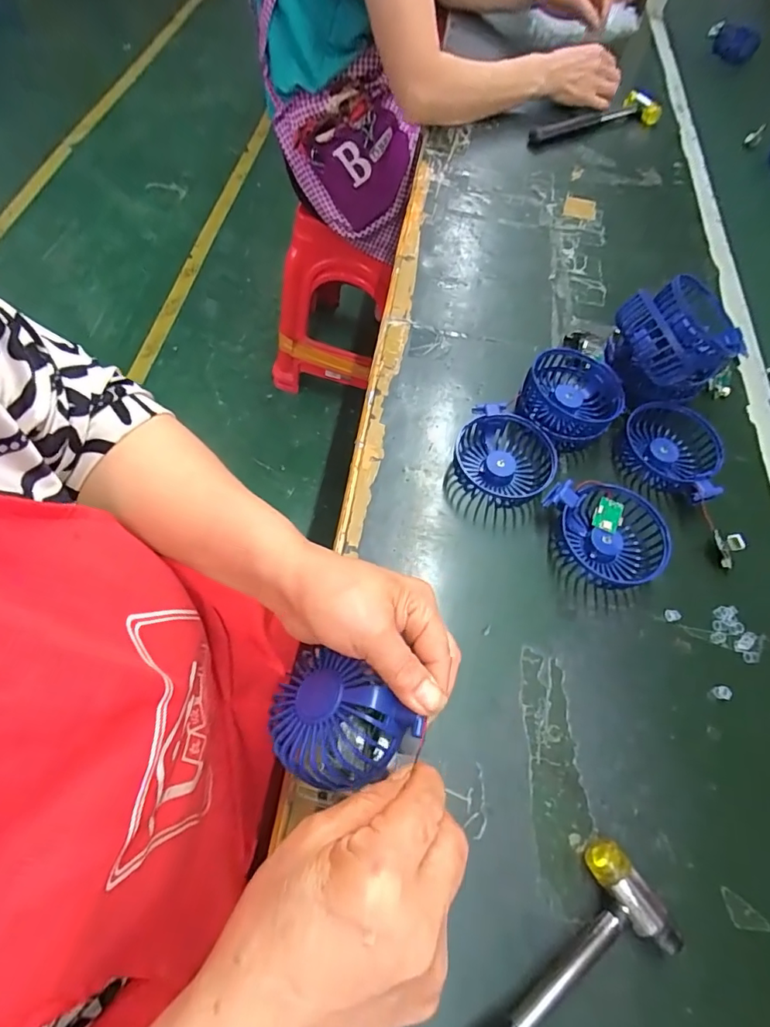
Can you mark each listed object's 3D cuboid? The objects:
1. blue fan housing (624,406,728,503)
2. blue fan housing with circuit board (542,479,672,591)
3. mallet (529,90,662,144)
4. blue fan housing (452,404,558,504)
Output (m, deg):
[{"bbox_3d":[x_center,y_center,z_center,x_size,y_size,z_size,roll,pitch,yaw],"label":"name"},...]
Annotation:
[{"bbox_3d":[0.271,-0.057,0.470,0.081,0.031,0.095,21,63,7],"label":"blue fan housing"},{"bbox_3d":[0.192,0.015,0.428,0.081,0.035,0.099,-24,66,-16],"label":"blue fan housing with circuit board"},{"bbox_3d":[0.322,-0.612,0.775,0.237,0.036,0.053,-20,66,-12],"label":"mallet"},{"bbox_3d":[0.109,-0.051,0.455,0.087,0.034,0.081,29,64,11],"label":"blue fan housing"}]

